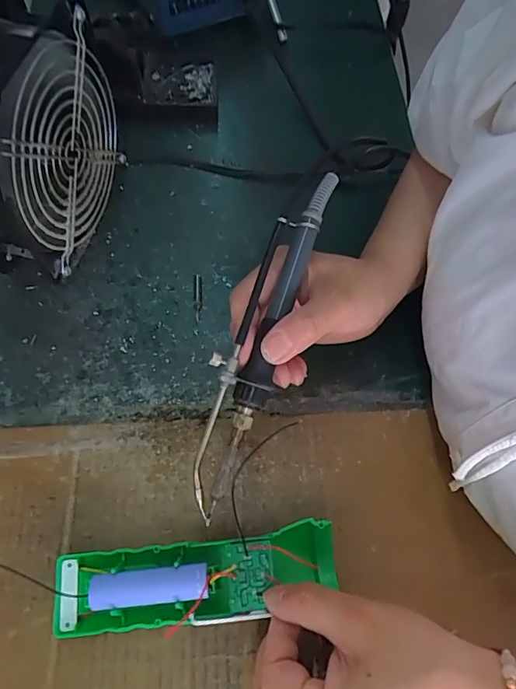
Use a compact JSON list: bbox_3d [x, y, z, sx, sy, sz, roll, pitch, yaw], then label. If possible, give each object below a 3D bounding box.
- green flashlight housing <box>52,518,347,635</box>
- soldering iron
[{"bbox_3d":[-0.035,0.133,0.270,0.159,0.017,0.045,-8,63,-4],"label":"green flashlight housing"},{"bbox_3d":[0.000,-0.004,0.269,0.031,0.019,0.205,20,85,8],"label":"soldering iron"}]

